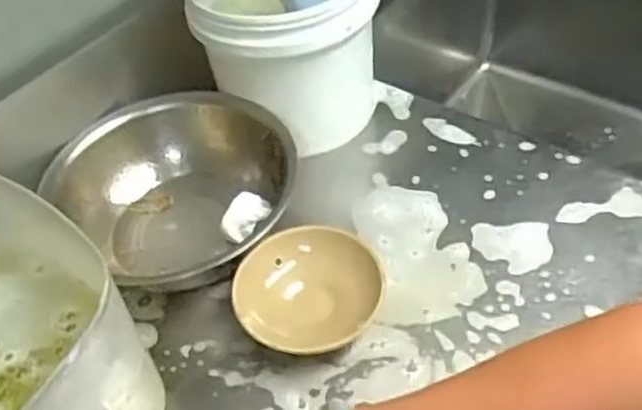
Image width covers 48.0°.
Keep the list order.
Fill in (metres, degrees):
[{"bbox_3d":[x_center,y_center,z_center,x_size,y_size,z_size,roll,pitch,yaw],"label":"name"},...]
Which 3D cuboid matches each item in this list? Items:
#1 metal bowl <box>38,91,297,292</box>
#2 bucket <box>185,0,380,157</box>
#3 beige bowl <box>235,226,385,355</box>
[{"bbox_3d":[-0.159,-0.020,0.799,0.232,0.088,0.200,-28,50,-18],"label":"metal bowl"},{"bbox_3d":[-0.039,-0.200,0.873,0.203,0.197,0.205,-7,47,0],"label":"bucket"},{"bbox_3d":[-0.015,0.090,0.699,0.138,0.059,0.131,-3,47,4],"label":"beige bowl"}]

